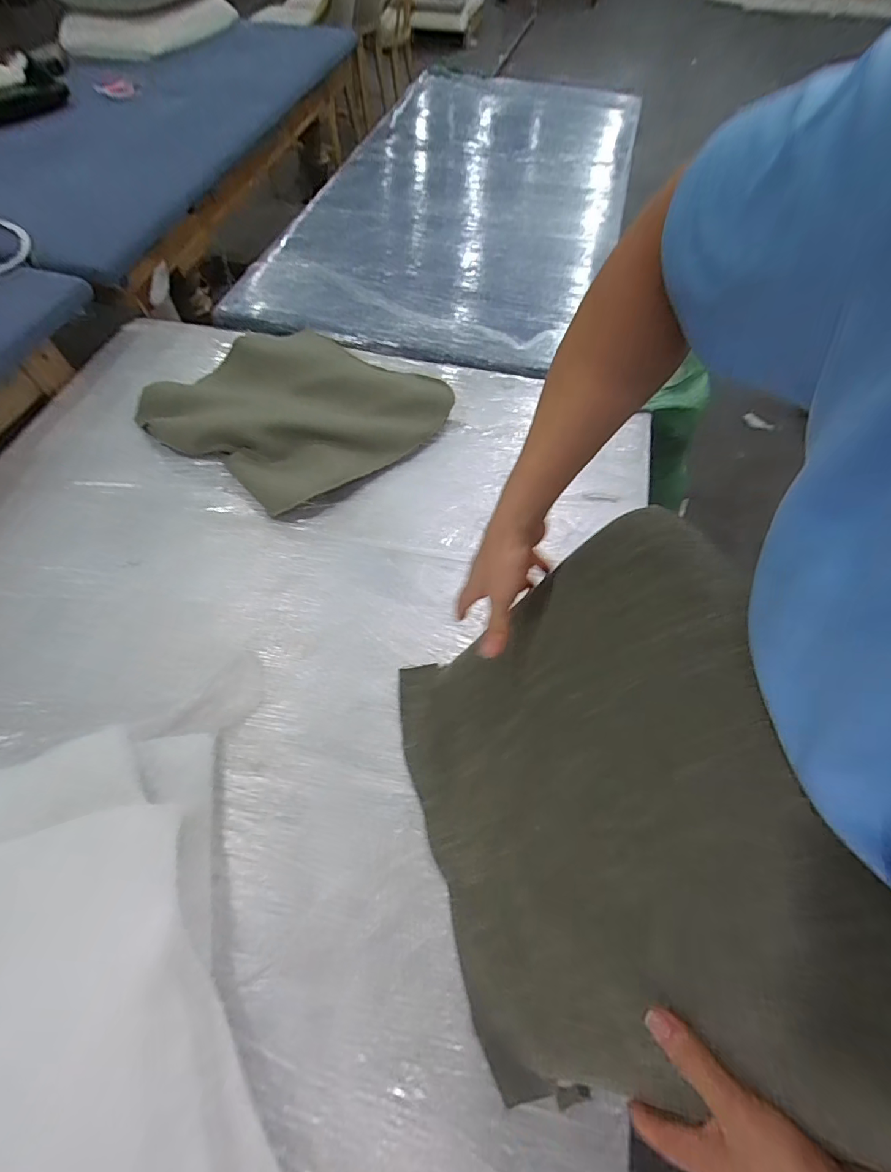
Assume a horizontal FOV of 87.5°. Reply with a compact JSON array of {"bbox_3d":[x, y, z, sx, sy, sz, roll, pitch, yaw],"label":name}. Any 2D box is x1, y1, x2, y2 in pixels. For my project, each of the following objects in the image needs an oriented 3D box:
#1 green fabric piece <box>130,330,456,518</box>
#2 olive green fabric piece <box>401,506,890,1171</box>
[{"bbox_3d":[-0.284,-0.353,0.895,0.476,0.063,0.421,34,66,16],"label":"green fabric piece"},{"bbox_3d":[0.120,0.209,0.436,0.043,0.434,0.427,5,56,-34],"label":"olive green fabric piece"}]

